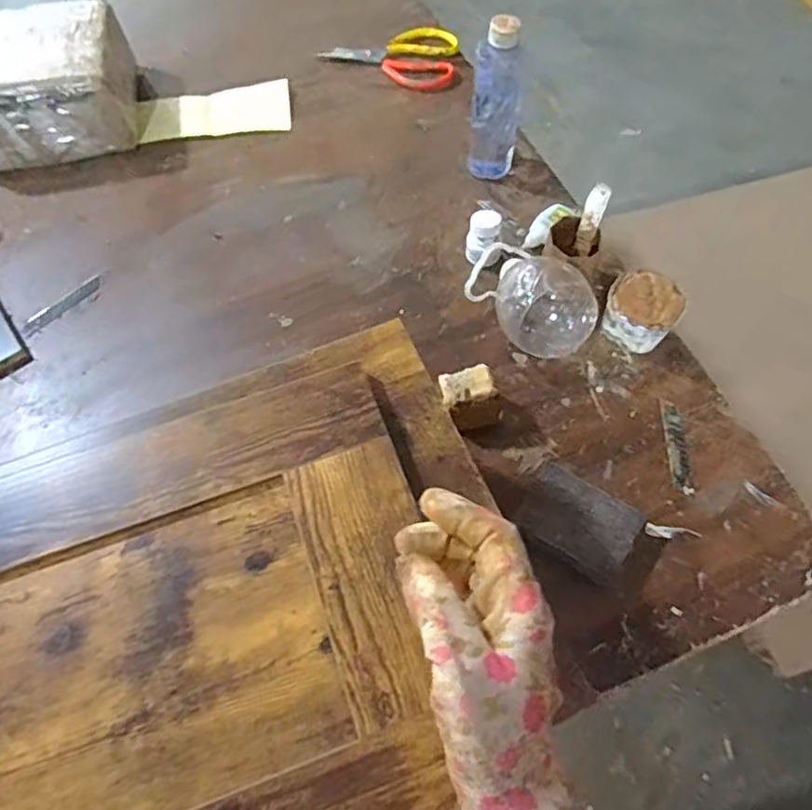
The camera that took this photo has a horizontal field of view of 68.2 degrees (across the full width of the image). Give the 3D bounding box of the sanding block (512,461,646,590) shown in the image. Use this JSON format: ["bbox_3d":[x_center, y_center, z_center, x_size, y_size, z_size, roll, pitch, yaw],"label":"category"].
[{"bbox_3d":[0.156,0.107,0.542,0.101,0.028,0.077,32,68,18],"label":"sanding block"}]

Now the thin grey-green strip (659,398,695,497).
[{"bbox_3d":[0.266,0.041,0.588,0.019,0.006,0.097,1,62,3],"label":"thin grey-green strip"}]

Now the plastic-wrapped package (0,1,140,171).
[{"bbox_3d":[-0.488,-0.414,0.789,0.242,0.098,0.183,-17,64,-7],"label":"plastic-wrapped package"}]

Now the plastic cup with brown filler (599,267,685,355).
[{"bbox_3d":[0.245,-0.098,0.629,0.071,0.051,0.067,-1,62,2],"label":"plastic cup with brown filler"}]

